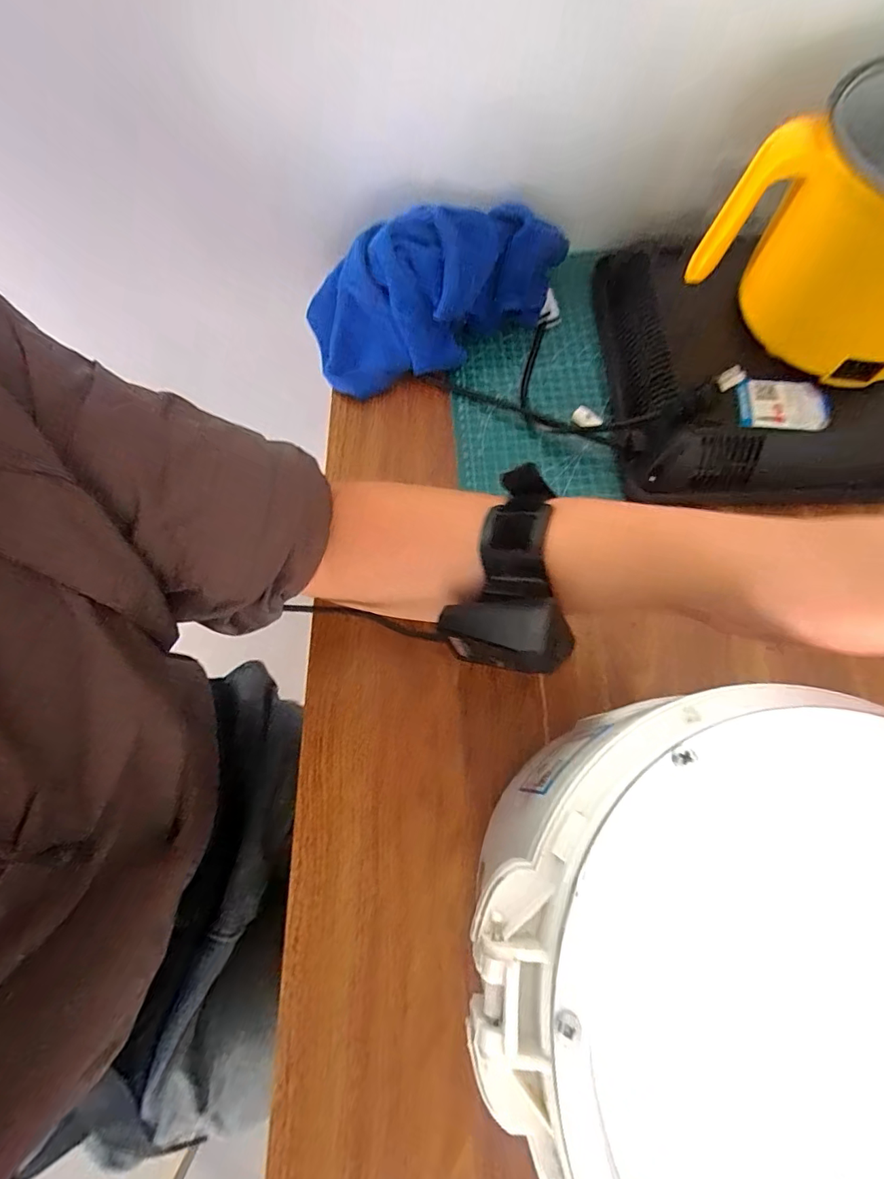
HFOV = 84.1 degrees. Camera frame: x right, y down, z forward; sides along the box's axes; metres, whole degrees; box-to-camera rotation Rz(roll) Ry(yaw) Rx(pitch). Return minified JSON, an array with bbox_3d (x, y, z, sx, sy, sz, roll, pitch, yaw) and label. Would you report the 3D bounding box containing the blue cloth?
[{"bbox_3d":[0.003,-0.268,0.436,0.246,0.092,0.108,-19,71,-6],"label":"blue cloth"}]

